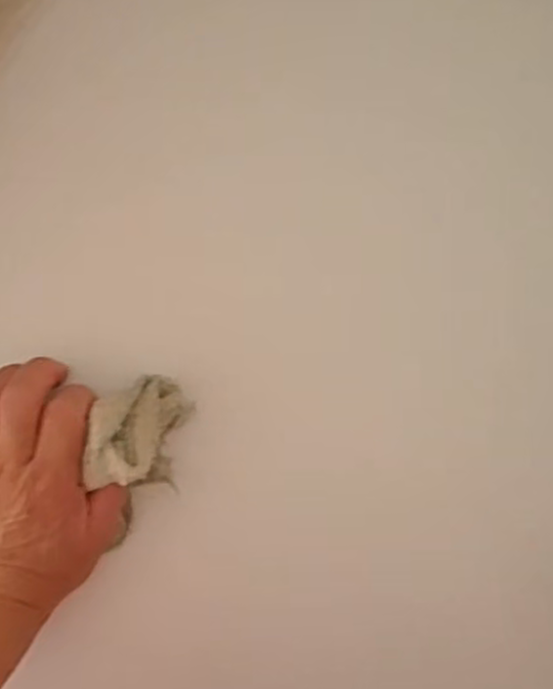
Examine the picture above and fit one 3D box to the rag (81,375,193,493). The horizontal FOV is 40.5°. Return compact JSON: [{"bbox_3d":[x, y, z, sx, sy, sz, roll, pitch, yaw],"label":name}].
[{"bbox_3d":[-0.074,0.047,0.412,0.049,0.045,0.057,8,87,-8],"label":"rag"}]

